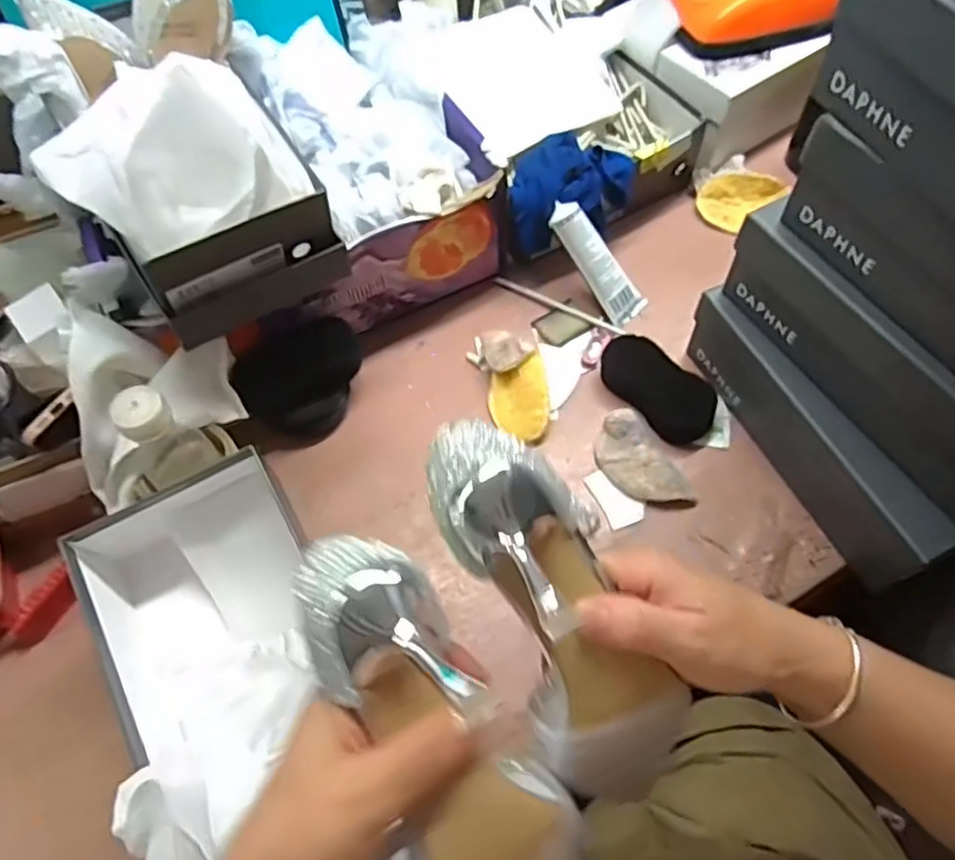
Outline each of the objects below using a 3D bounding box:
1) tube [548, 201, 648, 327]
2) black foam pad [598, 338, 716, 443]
[{"bbox_3d":[0.131,-0.182,0.727,0.046,0.025,0.145,-48,111,-21],"label":"tube"},{"bbox_3d":[0.183,-0.045,0.685,0.060,0.026,0.130,-35,64,-15],"label":"black foam pad"}]

